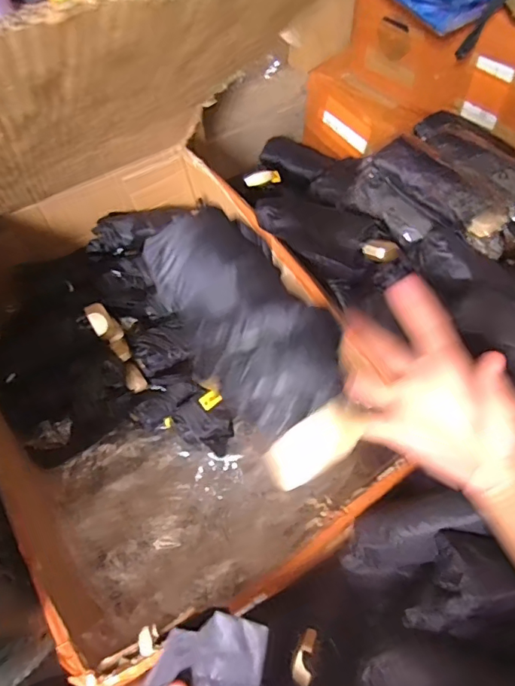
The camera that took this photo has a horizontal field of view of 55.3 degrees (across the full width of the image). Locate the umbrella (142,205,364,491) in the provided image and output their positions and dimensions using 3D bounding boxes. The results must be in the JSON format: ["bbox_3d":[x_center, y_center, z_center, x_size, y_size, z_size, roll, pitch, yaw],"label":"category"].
[{"bbox_3d":[-0.002,-0.007,0.281,0.066,0.037,0.168,-30,78,-15],"label":"umbrella"}]

